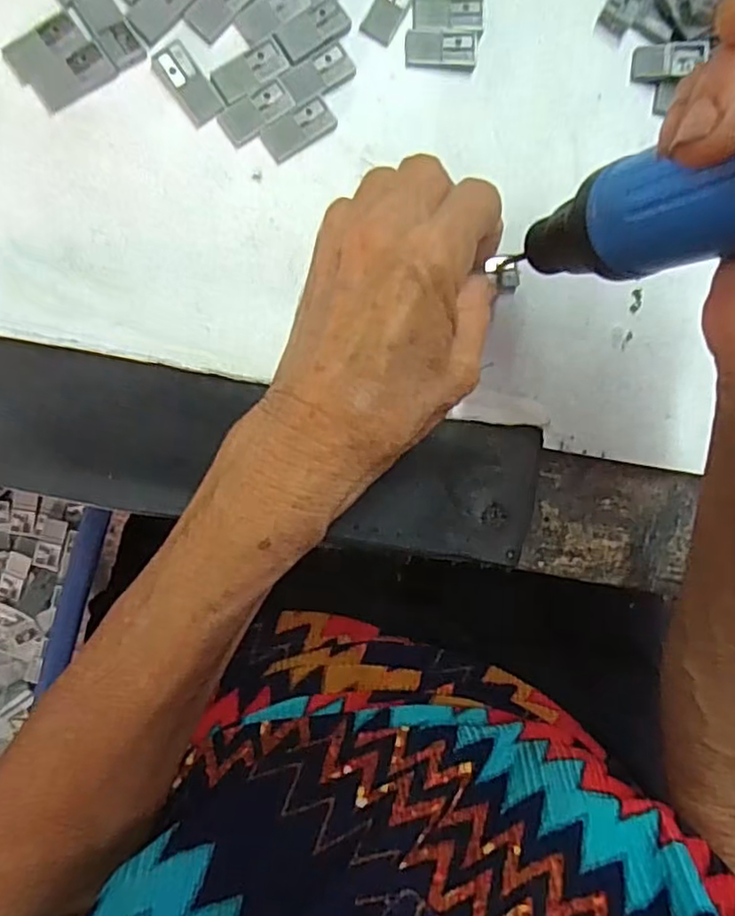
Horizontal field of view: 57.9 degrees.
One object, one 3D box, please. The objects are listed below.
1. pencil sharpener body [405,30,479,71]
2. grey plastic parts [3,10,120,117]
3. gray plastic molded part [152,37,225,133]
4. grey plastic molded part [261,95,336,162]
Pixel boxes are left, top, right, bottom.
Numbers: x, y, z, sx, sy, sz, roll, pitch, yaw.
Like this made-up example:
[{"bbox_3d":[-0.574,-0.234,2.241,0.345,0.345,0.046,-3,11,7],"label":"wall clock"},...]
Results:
[{"bbox_3d":[0.030,-0.161,0.262,0.029,0.004,0.014,1,92,-10],"label":"pencil sharpener body"},{"bbox_3d":[-0.110,-0.141,0.236,0.029,0.004,0.027,-38,98,-7],"label":"grey plastic parts"},{"bbox_3d":[-0.067,-0.138,0.245,0.015,0.004,0.029,-40,98,-6],"label":"gray plastic molded part"},{"bbox_3d":[-0.026,-0.125,0.252,0.028,0.004,0.013,-35,97,-7],"label":"grey plastic molded part"}]

